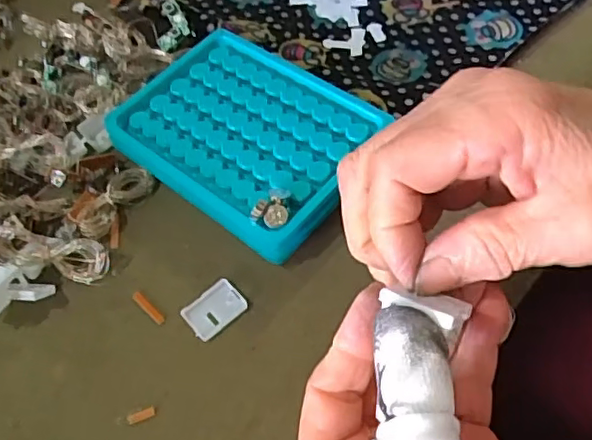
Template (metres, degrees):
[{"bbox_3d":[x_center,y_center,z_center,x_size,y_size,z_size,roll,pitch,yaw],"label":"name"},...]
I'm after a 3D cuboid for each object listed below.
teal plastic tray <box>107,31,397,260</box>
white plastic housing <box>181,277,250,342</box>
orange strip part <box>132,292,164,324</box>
[{"bbox_3d":[-0.025,-0.052,0.328,0.138,0.024,0.104,35,66,26],"label":"teal plastic tray"},{"bbox_3d":[-0.039,0.042,0.286,0.028,0.004,0.019,-36,59,-17],"label":"white plastic housing"},{"bbox_3d":[-0.072,0.042,0.291,0.022,0.004,0.005,38,67,27],"label":"orange strip part"}]

